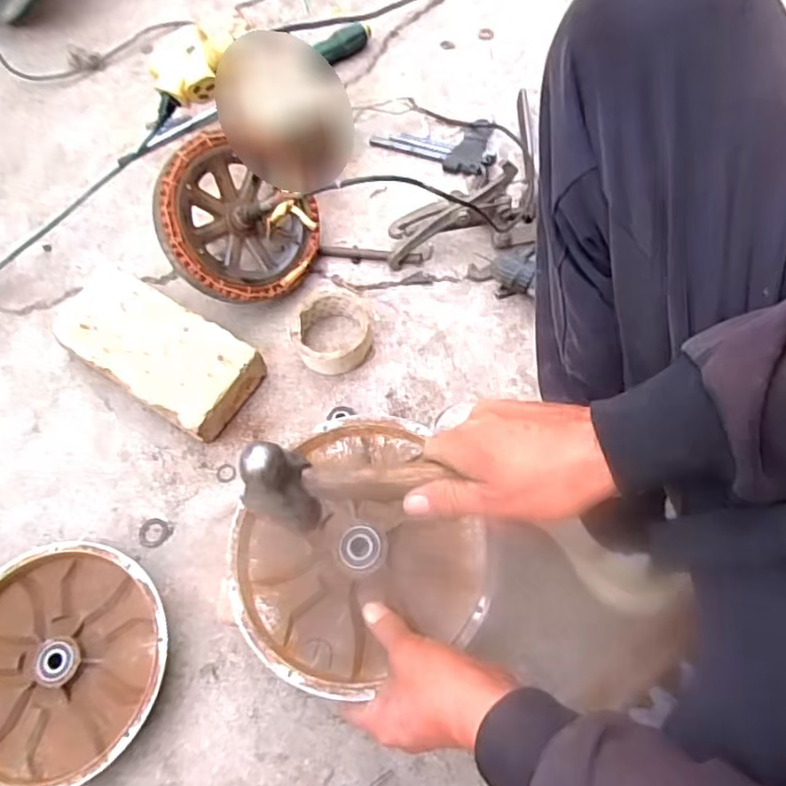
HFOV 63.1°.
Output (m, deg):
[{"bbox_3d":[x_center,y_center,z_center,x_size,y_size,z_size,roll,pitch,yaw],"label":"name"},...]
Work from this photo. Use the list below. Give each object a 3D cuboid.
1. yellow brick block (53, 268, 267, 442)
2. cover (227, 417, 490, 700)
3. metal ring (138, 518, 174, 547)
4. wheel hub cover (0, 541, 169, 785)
[{"bbox_3d":[-0.278,-0.051,0.749,0.249,0.054,0.119,31,72,17],"label":"yellow brick block"},{"bbox_3d":[-0.034,0.128,0.514,0.193,0.042,0.195,-34,68,-11],"label":"cover"},{"bbox_3d":[-0.256,0.150,0.685,0.032,0.004,0.032,-1,66,3],"label":"metal ring"},{"bbox_3d":[-0.319,0.257,0.613,0.214,0.047,0.206,-19,66,-5],"label":"wheel hub cover"}]

